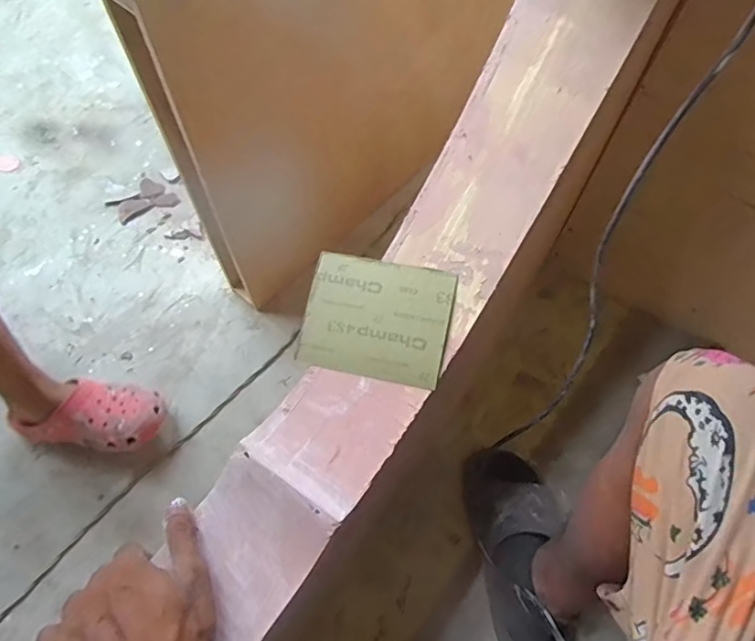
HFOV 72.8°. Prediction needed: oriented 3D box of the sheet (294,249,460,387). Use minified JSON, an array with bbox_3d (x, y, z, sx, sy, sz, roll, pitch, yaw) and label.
[{"bbox_3d":[-0.001,-0.003,0.497,0.139,0.009,0.113,11,80,12],"label":"sheet"}]

